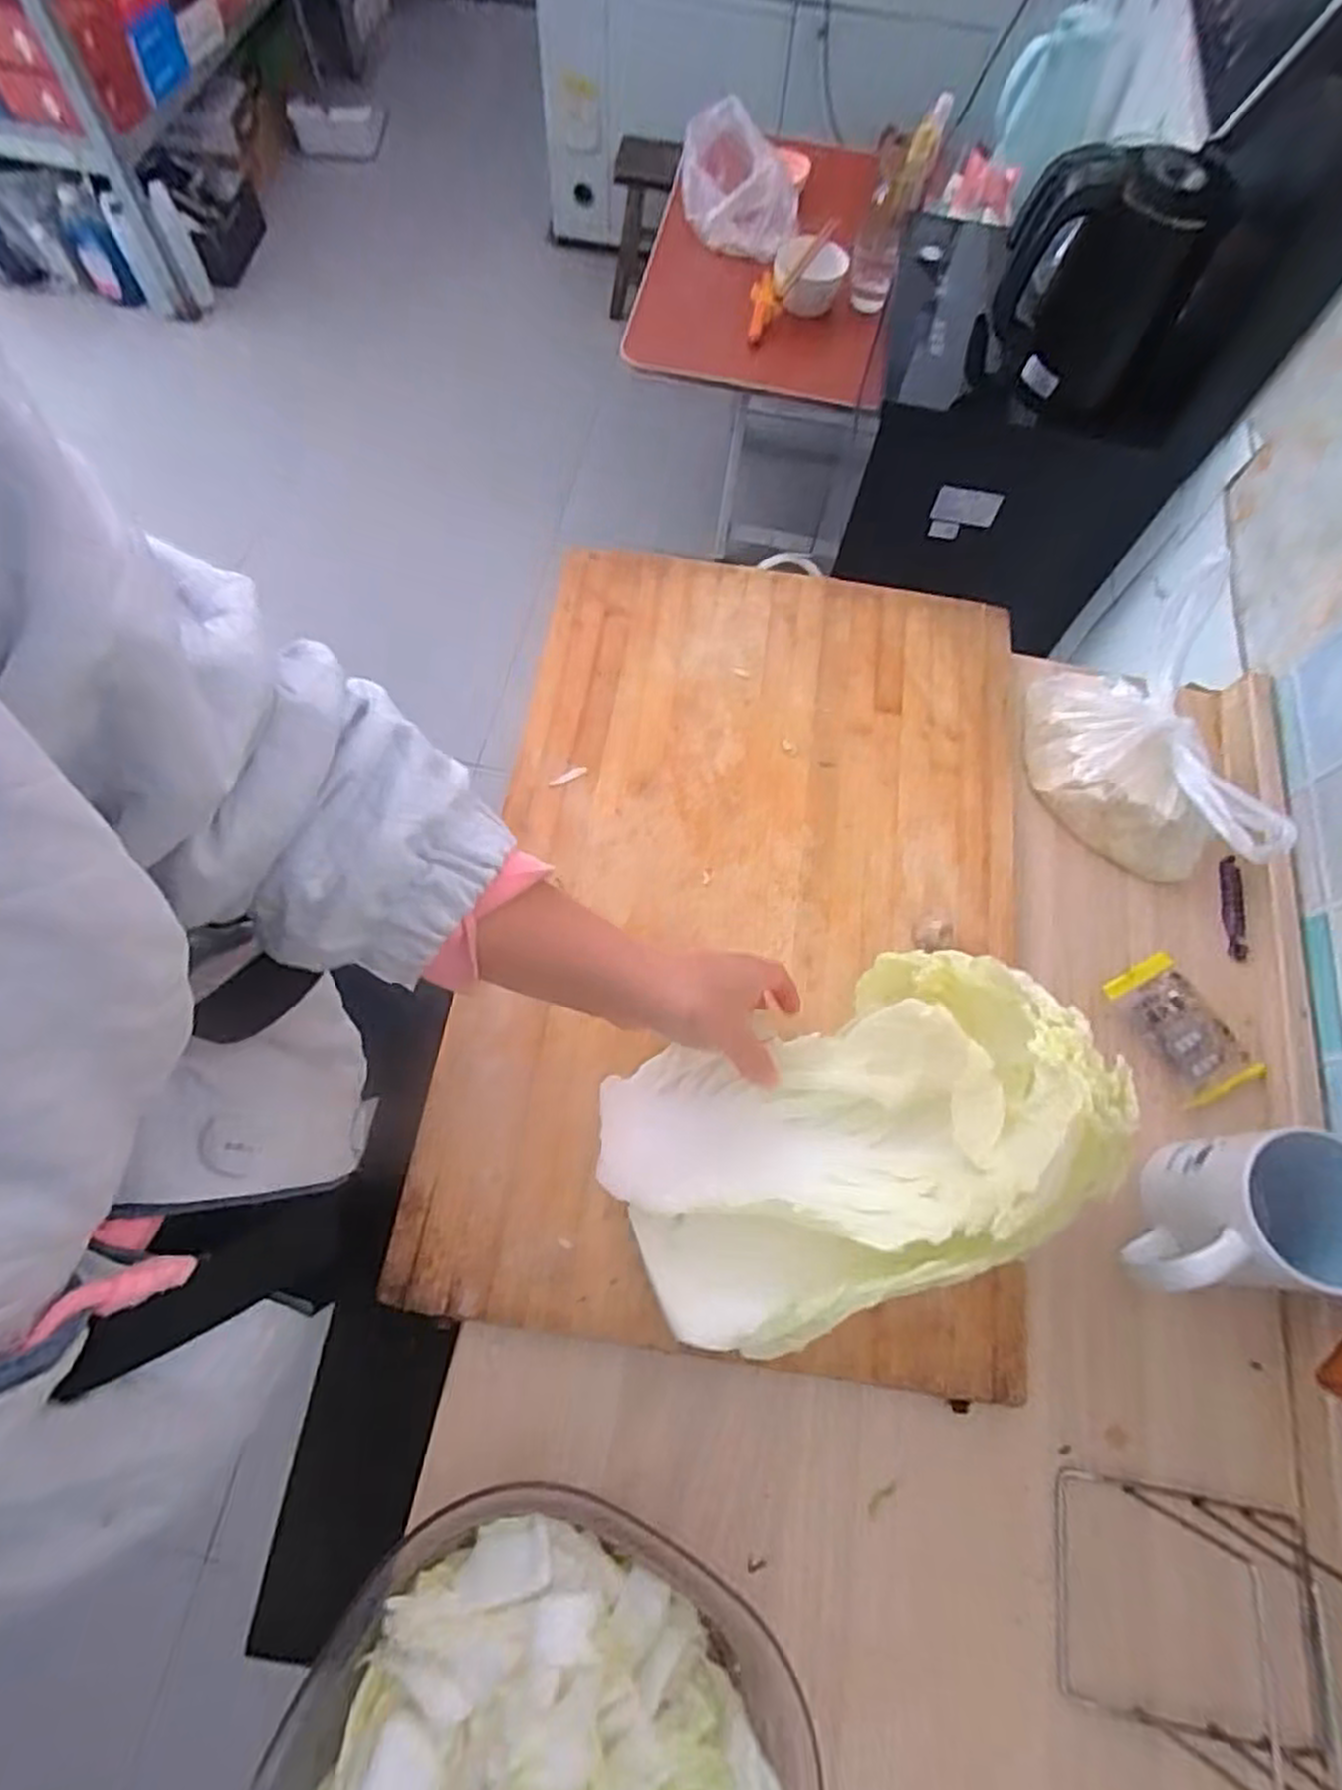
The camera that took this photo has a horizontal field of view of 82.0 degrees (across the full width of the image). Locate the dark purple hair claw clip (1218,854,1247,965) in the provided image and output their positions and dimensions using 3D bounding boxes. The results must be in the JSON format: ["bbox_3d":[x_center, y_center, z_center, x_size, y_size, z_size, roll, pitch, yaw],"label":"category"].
[{"bbox_3d":[0.409,0.011,0.559,0.016,0.010,0.077,9,70,1],"label":"dark purple hair claw clip"}]

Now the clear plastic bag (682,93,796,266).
[{"bbox_3d":[0.108,-1.136,1.241,0.169,0.136,0.222,-6,68,-5],"label":"clear plastic bag"}]

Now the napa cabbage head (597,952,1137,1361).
[{"bbox_3d":[0.092,0.124,0.401,0.244,0.117,0.151,-20,72,-10],"label":"napa cabbage head"}]

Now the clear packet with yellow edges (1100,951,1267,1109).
[{"bbox_3d":[0.343,0.090,0.518,0.061,0.018,0.096,-26,73,-12],"label":"clear packet with yellow edges"}]

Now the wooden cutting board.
[{"bbox_3d":[0.056,0.000,0.529,0.363,0.020,0.555,9,70,1],"label":"wooden cutting board"}]

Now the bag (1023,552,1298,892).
[{"bbox_3d":[0.328,-0.099,0.540,0.095,0.088,0.198,-7,70,-5],"label":"bag"}]

